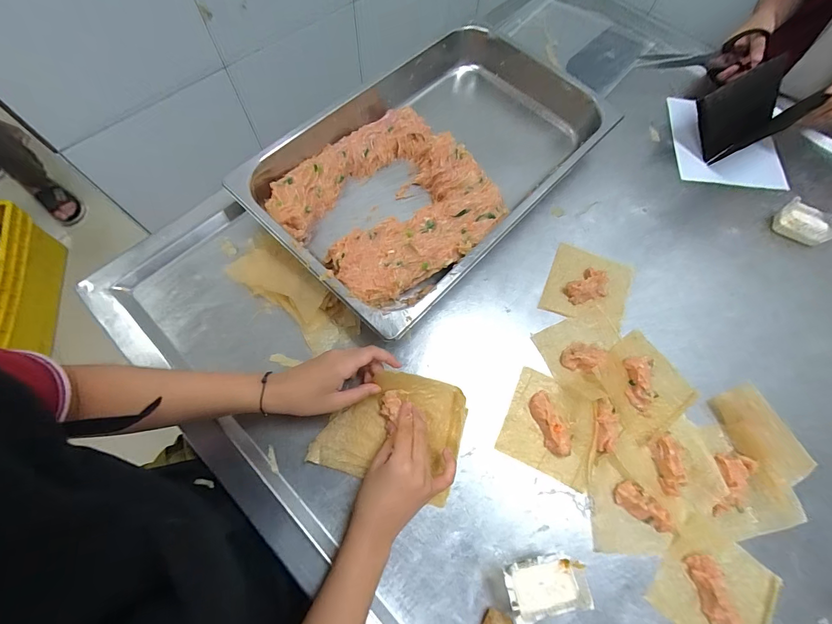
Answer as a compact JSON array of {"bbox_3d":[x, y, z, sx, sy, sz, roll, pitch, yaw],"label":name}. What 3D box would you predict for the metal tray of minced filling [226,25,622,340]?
[{"bbox_3d":[0.035,-0.238,0.568,0.325,0.071,0.539,42,72,13],"label":"metal tray of minced filling"}]

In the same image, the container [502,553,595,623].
[{"bbox_3d":[0.134,0.285,0.377,0.085,0.038,0.051,-9,69,-6],"label":"container"}]

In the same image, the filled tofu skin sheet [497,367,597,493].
[{"bbox_3d":[0.170,0.141,0.448,0.109,0.013,0.111,25,69,7],"label":"filled tofu skin sheet"}]

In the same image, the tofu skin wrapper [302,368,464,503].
[{"bbox_3d":[-0.026,0.135,0.431,0.165,0.029,0.132,18,68,5],"label":"tofu skin wrapper"}]

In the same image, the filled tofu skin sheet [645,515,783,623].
[{"bbox_3d":[0.330,0.304,0.392,0.114,0.016,0.114,39,71,12],"label":"filled tofu skin sheet"}]

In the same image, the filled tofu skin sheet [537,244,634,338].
[{"bbox_3d":[0.251,-0.038,0.524,0.116,0.021,0.116,21,69,6],"label":"filled tofu skin sheet"}]

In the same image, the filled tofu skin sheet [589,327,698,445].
[{"bbox_3d":[0.299,0.092,0.472,0.110,0.015,0.111,-29,72,-13],"label":"filled tofu skin sheet"}]

